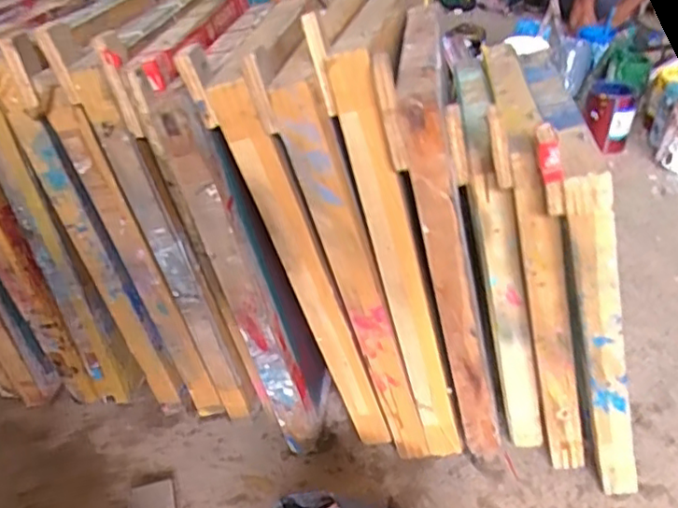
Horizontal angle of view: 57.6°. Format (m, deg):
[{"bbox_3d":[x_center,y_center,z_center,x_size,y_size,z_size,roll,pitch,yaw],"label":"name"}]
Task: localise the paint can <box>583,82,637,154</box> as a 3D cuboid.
[{"bbox_3d":[0.594,-0.300,1.364,0.101,0.138,0.102,12,37,20],"label":"paint can"}]

